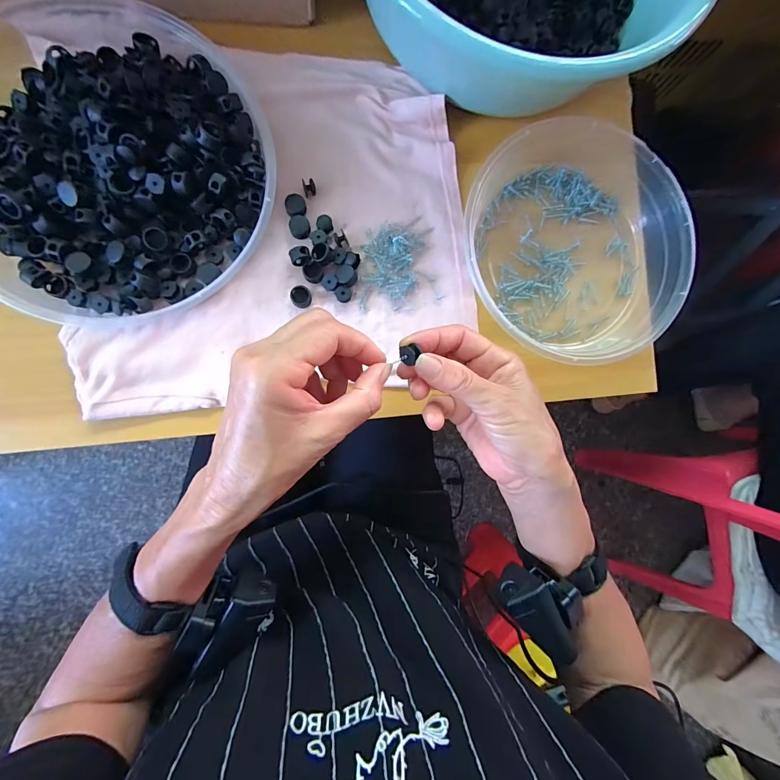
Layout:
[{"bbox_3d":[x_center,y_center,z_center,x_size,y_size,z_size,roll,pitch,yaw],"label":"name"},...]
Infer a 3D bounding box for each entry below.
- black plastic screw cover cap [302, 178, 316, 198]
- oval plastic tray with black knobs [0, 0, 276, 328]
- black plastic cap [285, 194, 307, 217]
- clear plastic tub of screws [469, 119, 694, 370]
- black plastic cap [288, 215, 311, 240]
[{"bbox_3d":[-0.068,-0.171,0.297,0.010,0.008,0.012,-13,93,-7],"label":"black plastic screw cover cap"},{"bbox_3d":[-0.207,-0.174,0.261,0.228,0.036,0.239,-9,93,-7],"label":"oval plastic tray with black knobs"},{"bbox_3d":[-0.079,-0.155,0.296,0.016,0.005,0.017,0,91,-8],"label":"black plastic cap"},{"bbox_3d":[0.168,-0.125,0.311,0.186,0.040,0.195,0,91,-8],"label":"clear plastic tub of screws"},{"bbox_3d":[-0.076,-0.138,0.296,0.017,0.004,0.019,4,91,-8],"label":"black plastic cap"}]

